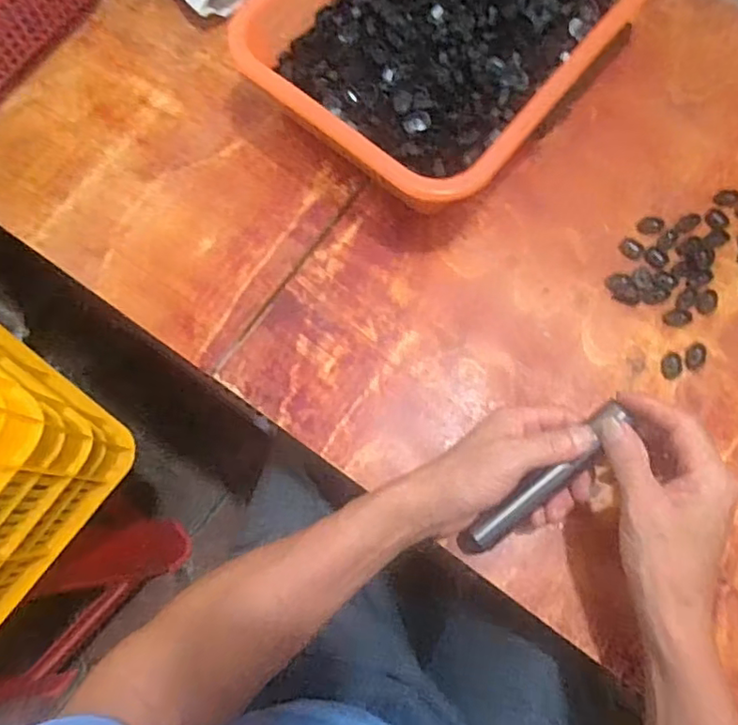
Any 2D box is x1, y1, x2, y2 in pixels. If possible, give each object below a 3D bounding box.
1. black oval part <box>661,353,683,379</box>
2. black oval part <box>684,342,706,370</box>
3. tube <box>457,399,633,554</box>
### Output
[{"bbox_3d":[0.250,0.003,0.471,0.016,0.004,0.023,12,75,3],"label":"black oval part"},{"bbox_3d":[0.269,-0.005,0.468,0.017,0.004,0.023,13,75,4],"label":"black oval part"},{"bbox_3d":[0.121,0.089,0.407,0.021,0.021,0.153,46,105,11],"label":"tube"}]

